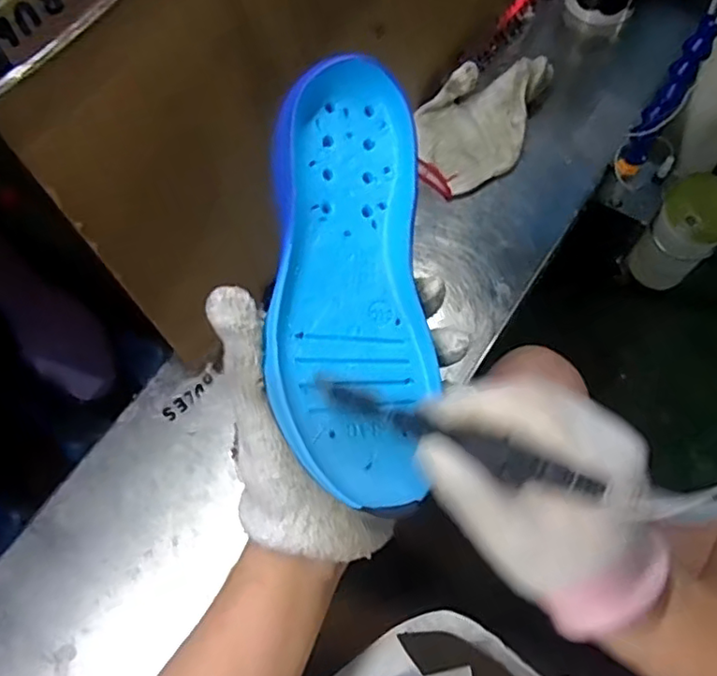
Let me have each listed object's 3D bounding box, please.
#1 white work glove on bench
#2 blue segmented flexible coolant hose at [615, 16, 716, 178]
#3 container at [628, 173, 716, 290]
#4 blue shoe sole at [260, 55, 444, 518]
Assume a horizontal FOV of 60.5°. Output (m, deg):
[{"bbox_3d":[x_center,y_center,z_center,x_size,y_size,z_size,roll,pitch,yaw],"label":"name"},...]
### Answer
[{"bbox_3d":[0.119,-0.225,0.623,0.111,0.051,0.164,31,71,14],"label":"white work glove on bench"},{"bbox_3d":[0.287,-0.219,0.576,0.024,0.150,0.021,34,47,15],"label":"blue segmented flexible coolant hose"},{"bbox_3d":[0.370,-0.116,0.705,0.072,0.131,0.074,-37,70,-13],"label":"container"},{"bbox_3d":[-0.005,-0.029,0.321,0.079,0.032,0.223,-2,83,1],"label":"blue shoe sole"}]

